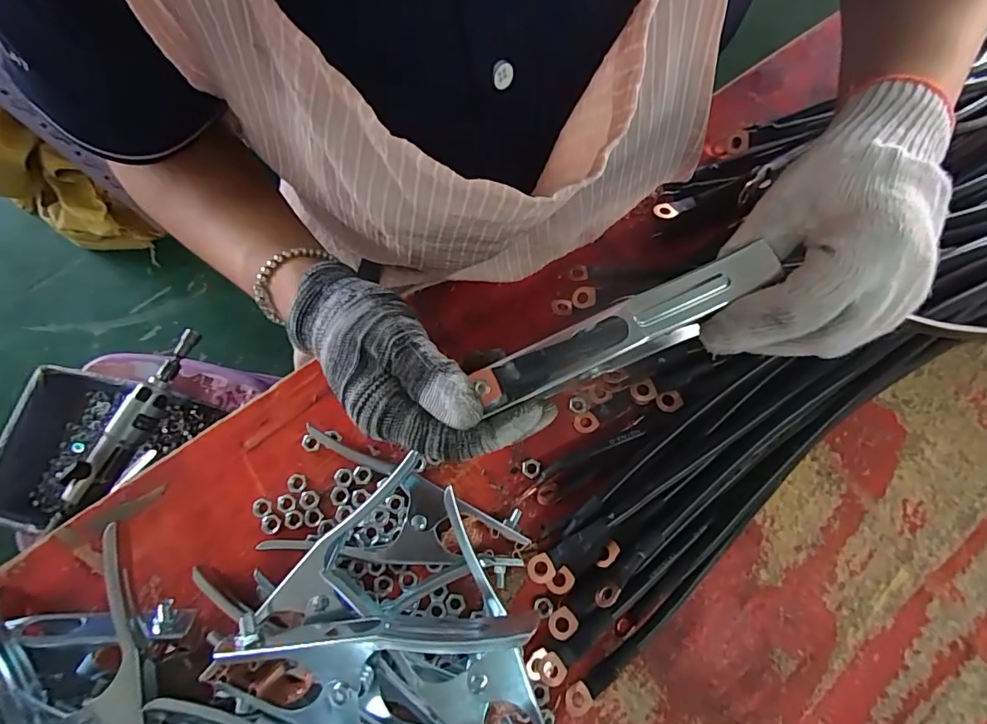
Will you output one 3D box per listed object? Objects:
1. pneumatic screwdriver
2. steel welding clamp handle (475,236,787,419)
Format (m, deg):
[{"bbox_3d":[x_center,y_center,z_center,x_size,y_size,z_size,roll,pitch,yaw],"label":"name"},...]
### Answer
[{"bbox_3d":[-0.412,0.059,0.573,0.035,0.033,0.216,30,76,7],"label":"pneumatic screwdriver"},{"bbox_3d":[0.064,-0.015,0.231,0.144,0.016,0.028,-25,75,-7],"label":"steel welding clamp handle"}]

